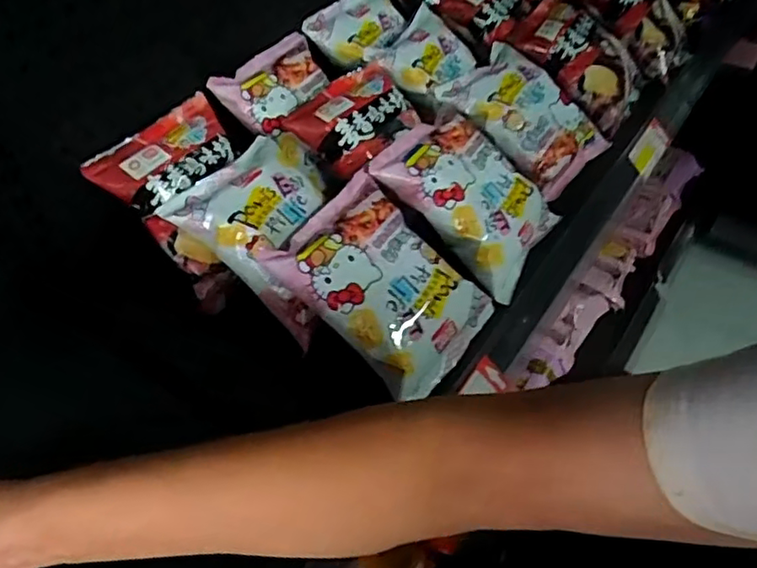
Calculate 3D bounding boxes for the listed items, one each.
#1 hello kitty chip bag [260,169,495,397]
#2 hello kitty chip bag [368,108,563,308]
[{"bbox_3d":[0.012,-0.002,0.523,0.170,0.039,0.130,45,63,-2],"label":"hello kitty chip bag"},{"bbox_3d":[0.093,-0.088,0.601,0.176,0.049,0.134,44,63,-5],"label":"hello kitty chip bag"}]

